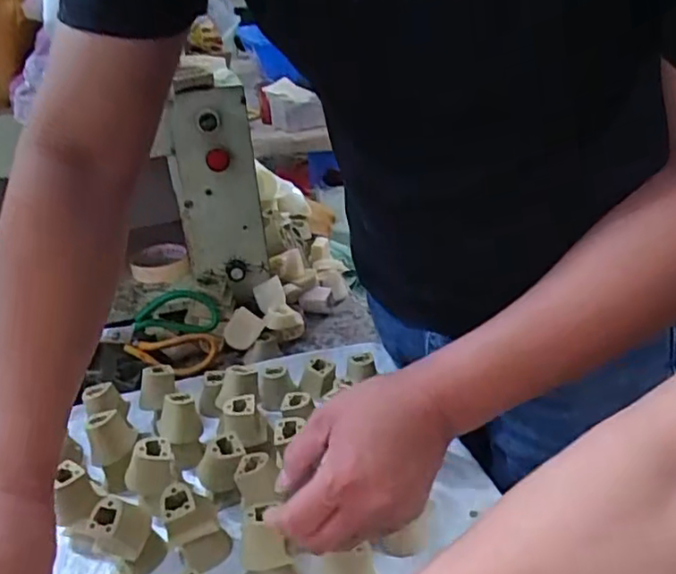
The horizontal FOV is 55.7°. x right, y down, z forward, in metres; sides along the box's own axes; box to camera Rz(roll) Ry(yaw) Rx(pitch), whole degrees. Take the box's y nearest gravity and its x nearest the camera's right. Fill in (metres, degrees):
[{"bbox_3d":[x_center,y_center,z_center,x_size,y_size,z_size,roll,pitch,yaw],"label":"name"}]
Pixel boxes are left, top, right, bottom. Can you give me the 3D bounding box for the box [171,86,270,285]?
[{"bbox_3d":[-0.142,-0.100,0.778,0.095,0.267,0.050,-8,29,-8],"label":"box"}]

